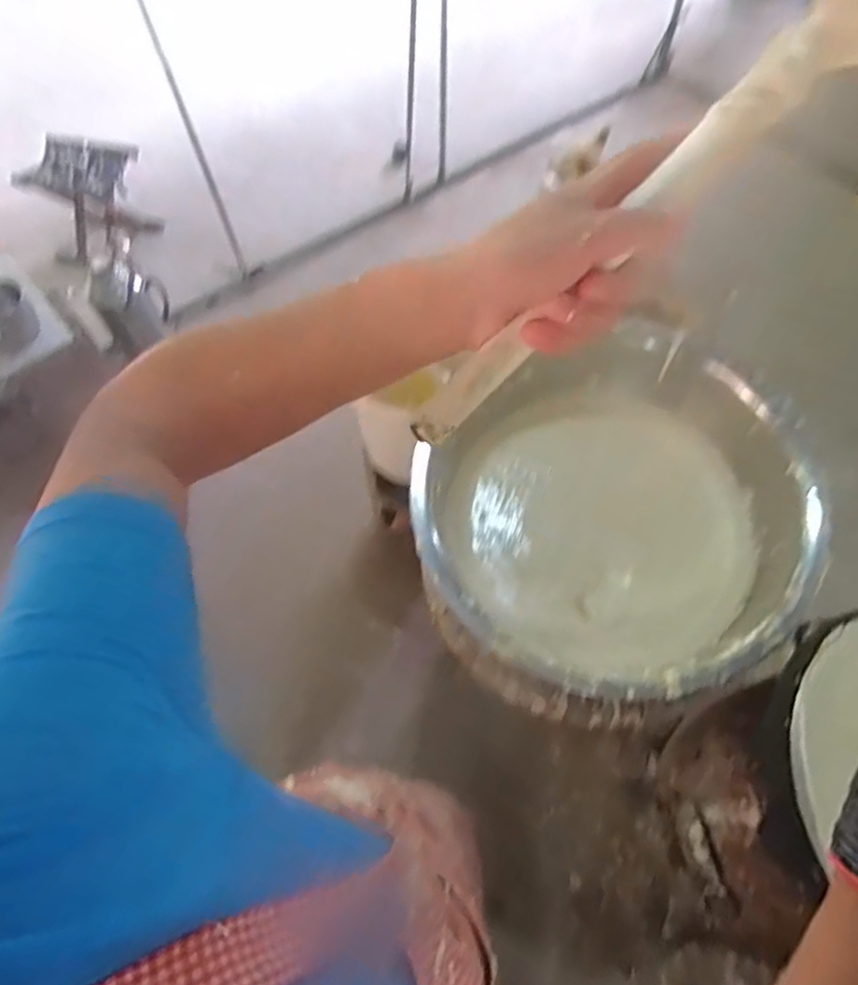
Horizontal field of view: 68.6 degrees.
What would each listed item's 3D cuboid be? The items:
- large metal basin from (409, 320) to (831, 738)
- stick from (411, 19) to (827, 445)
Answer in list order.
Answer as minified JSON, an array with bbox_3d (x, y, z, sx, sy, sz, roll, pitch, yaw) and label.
[{"bbox_3d":[0.257,0.049,0.929,0.515,0.195,0.489,-1,63,2],"label":"large metal basin"},{"bbox_3d":[0.086,-0.115,0.303,0.251,0.022,0.022,-45,67,8],"label":"stick"}]

